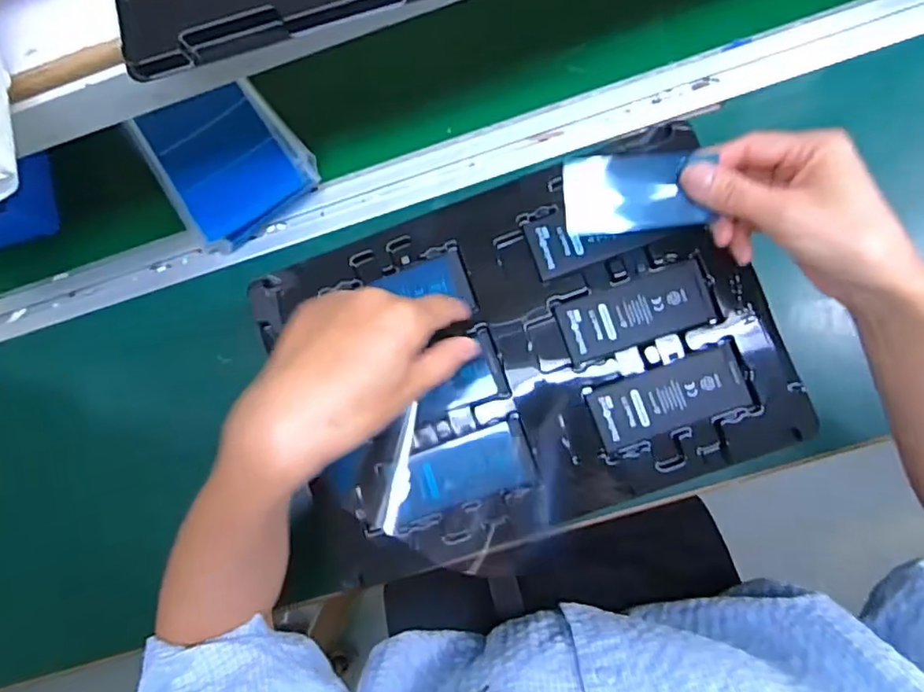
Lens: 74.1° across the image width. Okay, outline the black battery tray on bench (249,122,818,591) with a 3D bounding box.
[{"bbox_3d":[0.039,0.008,0.419,0.323,0.012,0.223,-20,82,4],"label":"black battery tray on bench"}]

